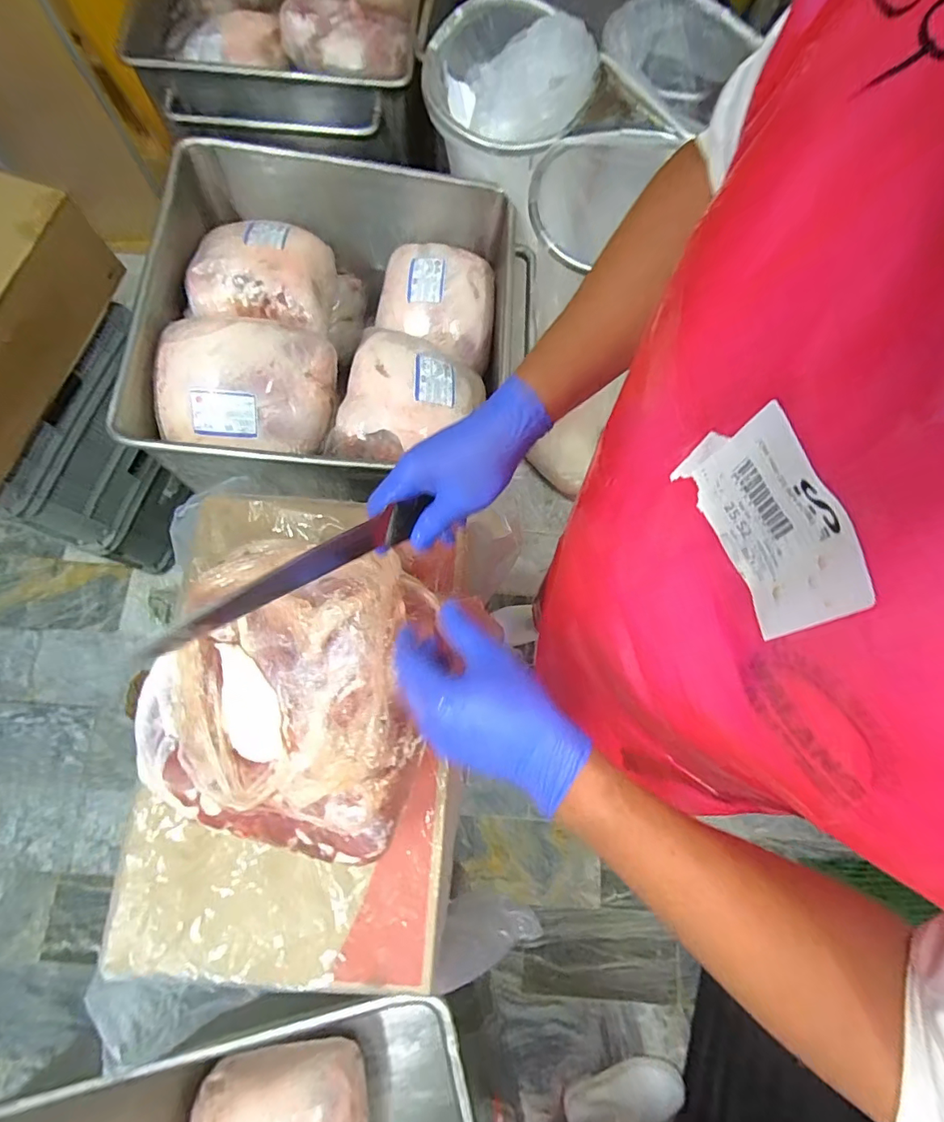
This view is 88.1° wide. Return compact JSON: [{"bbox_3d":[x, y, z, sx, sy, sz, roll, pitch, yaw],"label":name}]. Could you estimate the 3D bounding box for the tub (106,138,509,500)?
[{"bbox_3d":[-0.281,-0.463,1.050,0.682,0.333,0.682,2,73,-8],"label":"tub"}]

